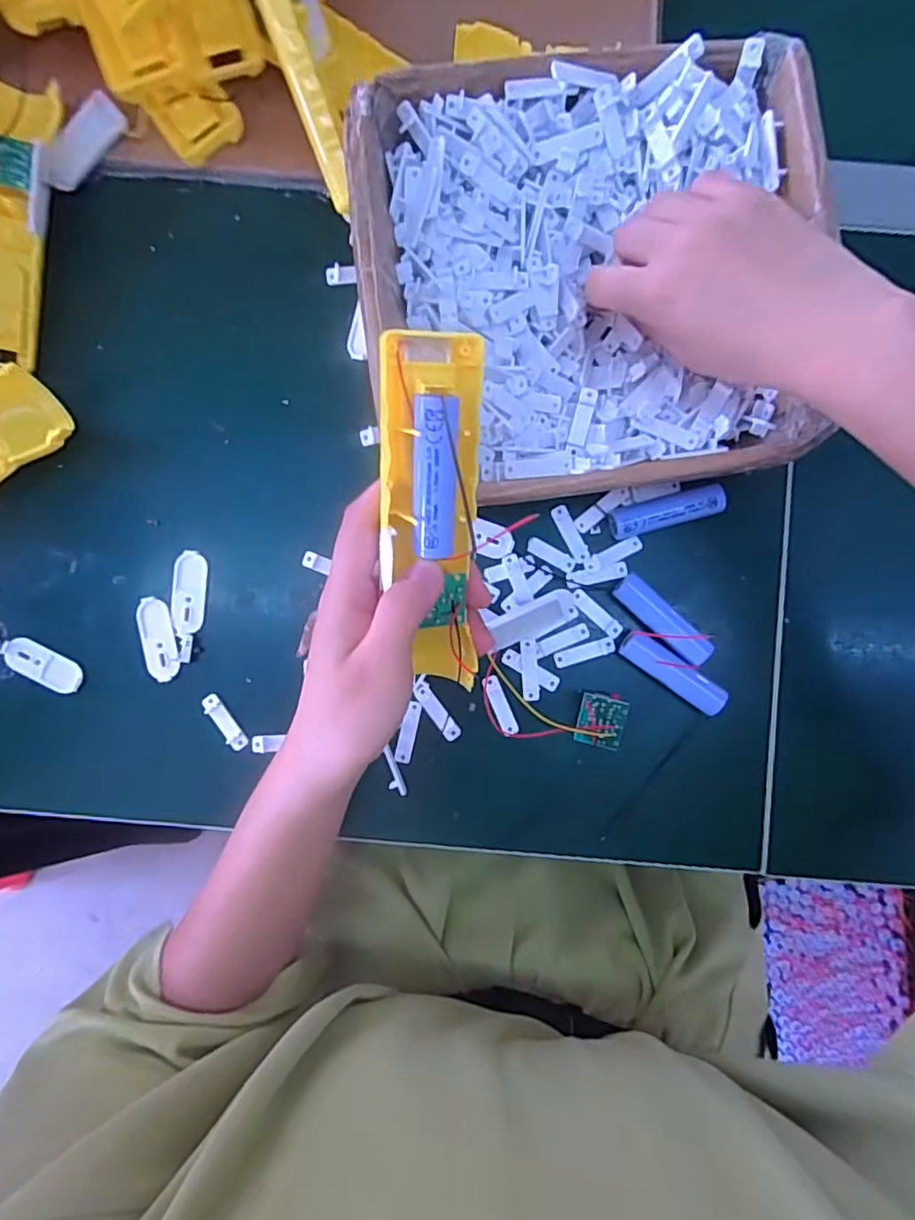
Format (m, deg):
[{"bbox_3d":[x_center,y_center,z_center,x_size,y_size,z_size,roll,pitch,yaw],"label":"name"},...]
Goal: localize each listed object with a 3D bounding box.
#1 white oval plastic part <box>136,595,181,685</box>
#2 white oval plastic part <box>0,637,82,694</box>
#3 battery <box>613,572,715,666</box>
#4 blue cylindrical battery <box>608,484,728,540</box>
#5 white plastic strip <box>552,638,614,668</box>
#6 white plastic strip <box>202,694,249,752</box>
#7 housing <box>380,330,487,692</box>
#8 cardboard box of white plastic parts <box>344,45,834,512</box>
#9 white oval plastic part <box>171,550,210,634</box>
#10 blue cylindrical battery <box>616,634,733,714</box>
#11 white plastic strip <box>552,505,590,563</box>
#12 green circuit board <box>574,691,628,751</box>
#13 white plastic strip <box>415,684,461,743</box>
[{"bbox_3d":[-0.182,0.018,0.358,0.021,0.004,0.051,-14,89,-1],"label":"white oval plastic part"},{"bbox_3d":[-0.252,0.033,0.358,0.051,0.004,0.019,27,88,0],"label":"white oval plastic part"},{"bbox_3d":[0.123,0.005,0.352,0.064,0.018,0.020,41,88,0],"label":"battery"},{"bbox_3d":[0.125,-0.059,0.354,0.065,0.015,0.018,-14,89,-1],"label":"blue cylindrical battery"},{"bbox_3d":[0.078,0.026,0.359,0.037,0.004,0.010,-16,89,-1],"label":"white plastic strip"},{"bbox_3d":[-0.141,0.068,0.355,0.010,0.004,0.038,-35,89,-2],"label":"white plastic strip"},{"bbox_3d":[-0.009,-0.036,0.258,0.042,0.024,0.153,-2,111,-1],"label":"housing"},{"bbox_3d":[0.068,-0.168,0.318,0.222,0.071,0.209,-8,88,-1],"label":"cardboard box of white plastic parts"},{"bbox_3d":[-0.163,-0.011,0.359,0.020,0.004,0.049,4,88,-1],"label":"white oval plastic part"},{"bbox_3d":[0.129,0.037,0.353,0.065,0.018,0.020,36,88,0],"label":"blue cylindrical battery"},{"bbox_3d":[0.069,-0.046,0.360,0.010,0.004,0.038,-27,89,-2],"label":"white plastic strip"},{"bbox_3d":[0.085,0.066,0.349,0.026,0.008,0.035,10,117,12],"label":"green circuit board"},{"bbox_3d":[-0.012,0.062,0.358,0.010,0.004,0.039,-35,89,-2],"label":"white plastic strip"}]

